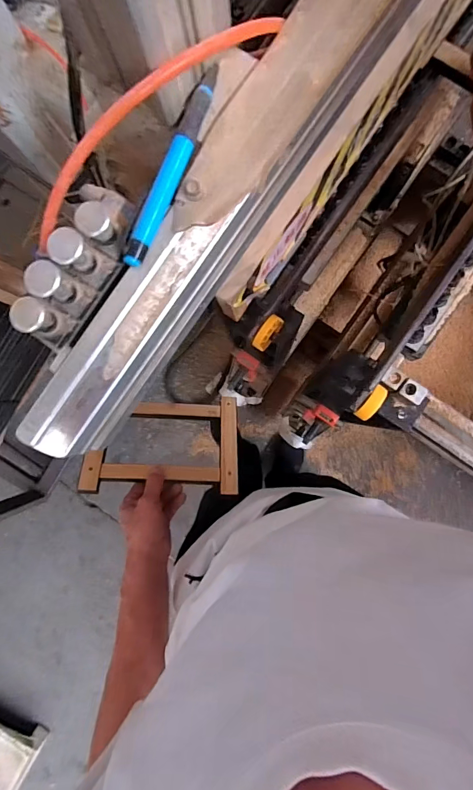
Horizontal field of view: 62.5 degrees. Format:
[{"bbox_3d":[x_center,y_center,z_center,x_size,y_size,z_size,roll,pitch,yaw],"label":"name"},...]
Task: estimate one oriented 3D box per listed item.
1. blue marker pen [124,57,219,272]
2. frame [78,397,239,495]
[{"bbox_3d":[-0.036,-0.134,0.227,0.010,0.010,0.125,23,90,5],"label":"blue marker pen"},{"bbox_3d":[-0.117,0.074,0.639,0.238,0.025,0.177,3,58,-7],"label":"frame"}]

